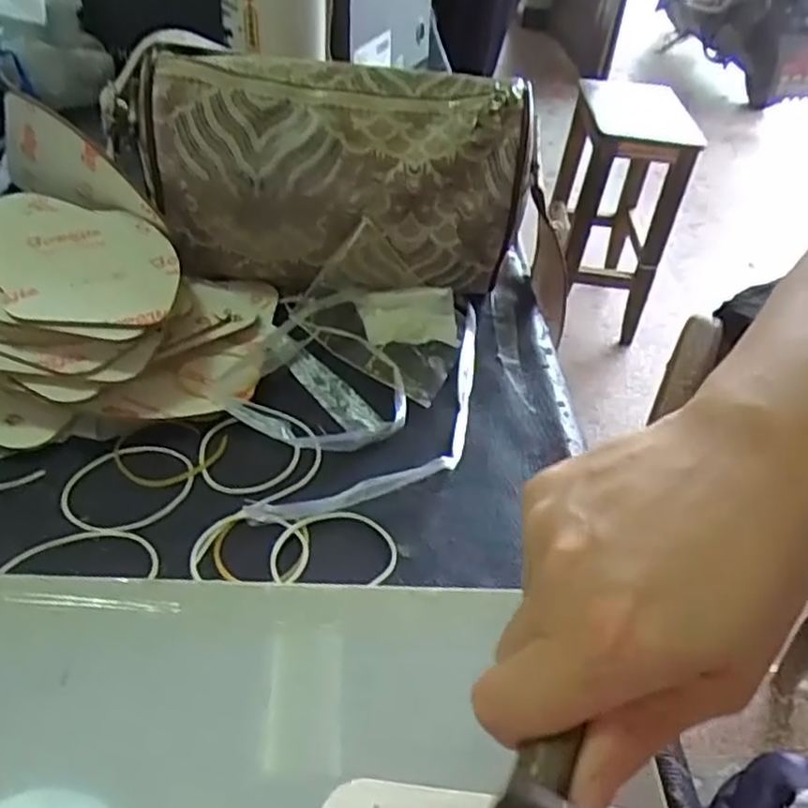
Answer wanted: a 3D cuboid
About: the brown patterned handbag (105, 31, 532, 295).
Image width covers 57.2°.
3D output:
[{"bbox_3d":[-0.051,-0.132,0.463,0.240,0.140,0.069,8,40,2],"label":"brown patterned handbag"}]

